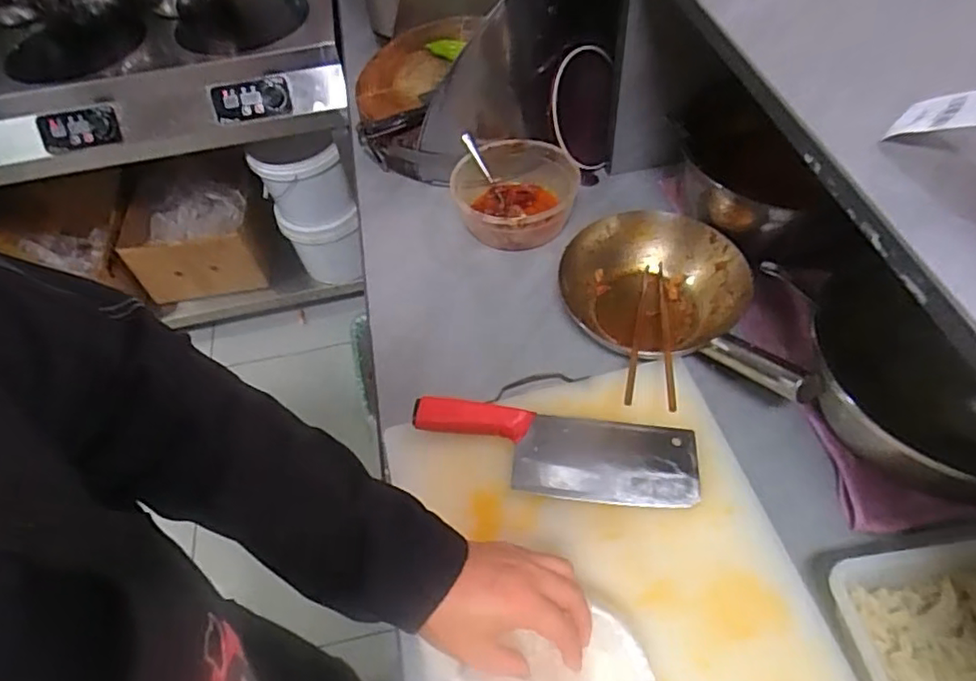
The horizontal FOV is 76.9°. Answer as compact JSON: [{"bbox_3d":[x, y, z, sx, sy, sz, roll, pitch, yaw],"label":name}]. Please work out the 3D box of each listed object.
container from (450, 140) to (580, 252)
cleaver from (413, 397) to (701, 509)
[{"bbox_3d":[0.037,-0.206,0.886,0.176,0.069,0.167,0,54,5],"label":"container"},{"bbox_3d":[0.068,0.120,0.656,0.298,0.028,0.090,4,54,8],"label":"cleaver"}]

